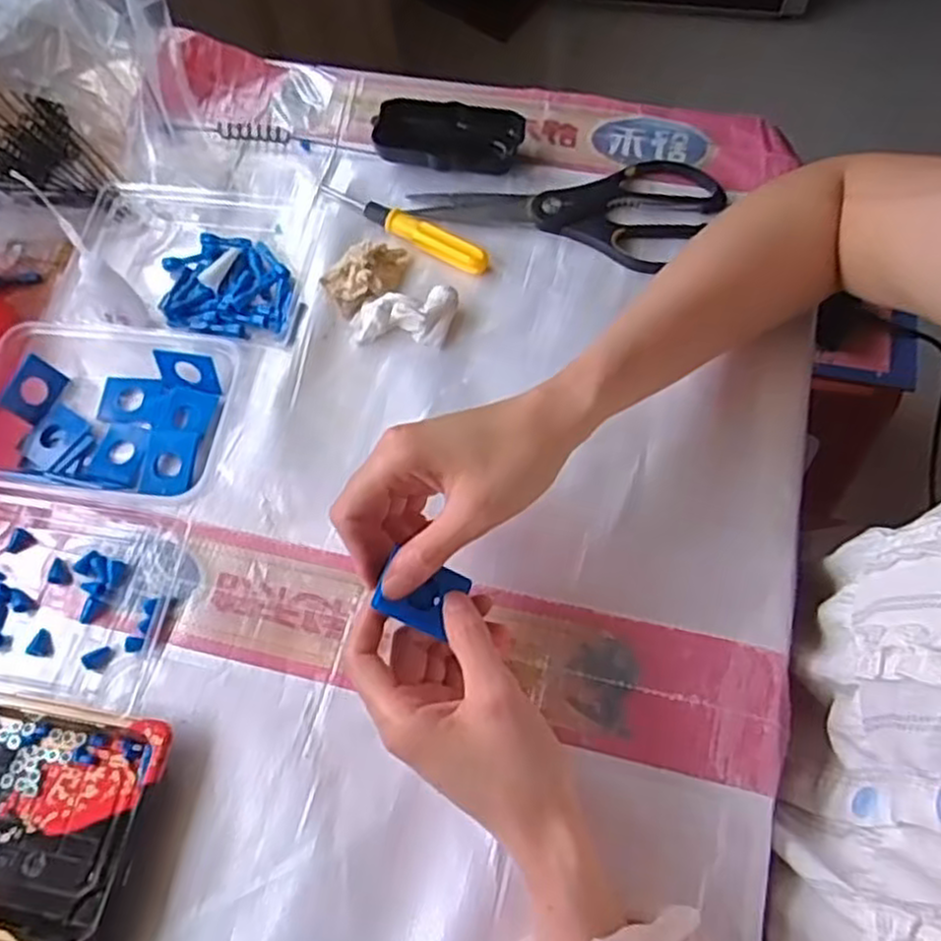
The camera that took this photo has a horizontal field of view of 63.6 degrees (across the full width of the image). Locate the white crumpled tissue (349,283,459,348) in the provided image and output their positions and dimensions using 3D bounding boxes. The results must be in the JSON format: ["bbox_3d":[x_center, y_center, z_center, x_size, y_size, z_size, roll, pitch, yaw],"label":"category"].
[{"bbox_3d":[-0.046,-0.105,0.506,0.069,0.025,0.035,5,67,5],"label":"white crumpled tissue"}]

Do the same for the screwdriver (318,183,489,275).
[{"bbox_3d":[-0.049,-0.175,0.540,0.140,0.017,0.021,27,70,14],"label":"screwdriver"}]

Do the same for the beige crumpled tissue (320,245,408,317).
[{"bbox_3d":[-0.069,-0.137,0.521,0.063,0.025,0.037,-39,70,-13],"label":"beige crumpled tissue"}]

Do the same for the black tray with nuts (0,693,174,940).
[{"bbox_3d":[-0.249,0.176,0.399,0.162,0.024,0.106,8,67,6],"label":"black tray with nuts"}]

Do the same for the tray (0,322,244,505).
[{"bbox_3d":[-0.235,-0.039,0.486,0.151,0.034,0.118,5,67,5],"label":"tray"}]

